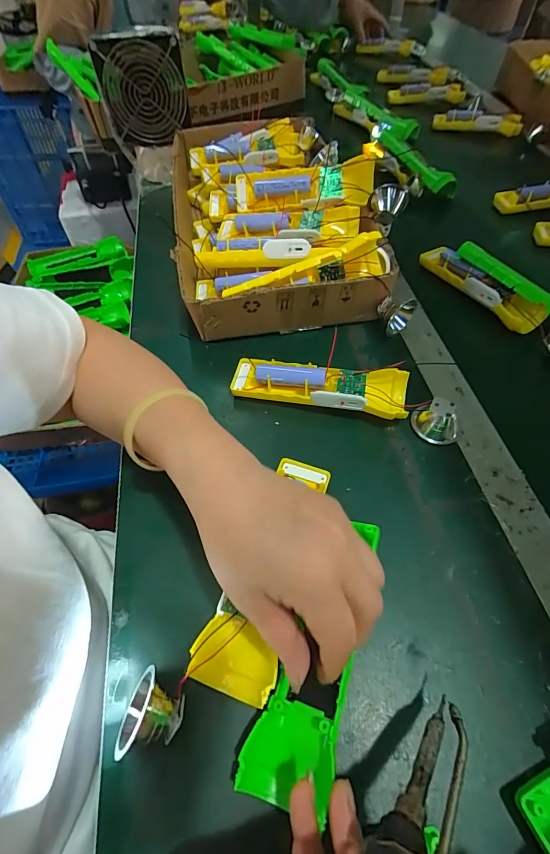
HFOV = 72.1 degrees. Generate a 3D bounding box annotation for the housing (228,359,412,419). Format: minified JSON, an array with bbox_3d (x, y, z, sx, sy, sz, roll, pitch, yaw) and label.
[{"bbox_3d":[0.041,-0.040,0.360,0.161,0.035,0.048,9,57,8],"label":"housing"}]

